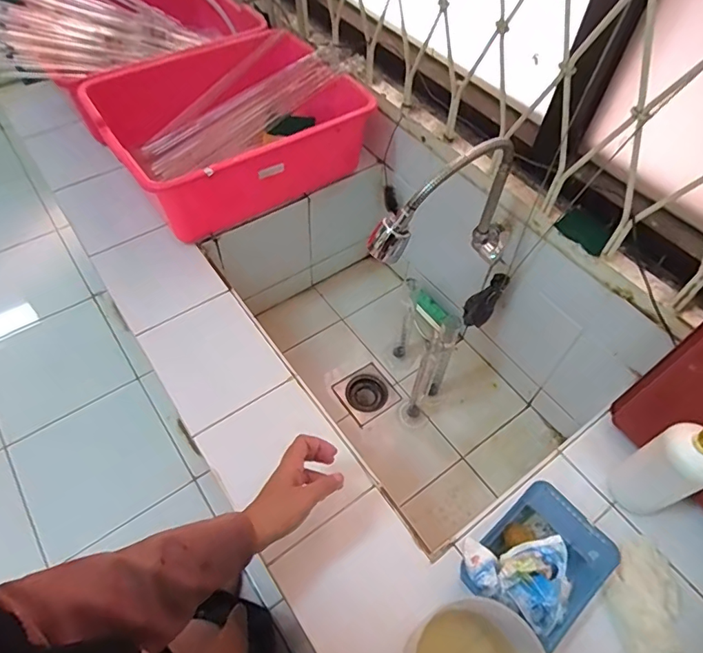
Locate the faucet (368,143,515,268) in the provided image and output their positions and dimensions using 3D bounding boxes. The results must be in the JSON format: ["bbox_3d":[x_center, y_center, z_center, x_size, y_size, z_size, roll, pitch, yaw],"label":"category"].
[{"bbox_3d":[0.148,-0.155,0.705,0.274,0.225,0.046,-26,60,-19],"label":"faucet"}]

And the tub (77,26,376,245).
[{"bbox_3d":[-0.225,-0.398,0.967,0.453,0.154,0.393,-31,61,-22],"label":"tub"}]

